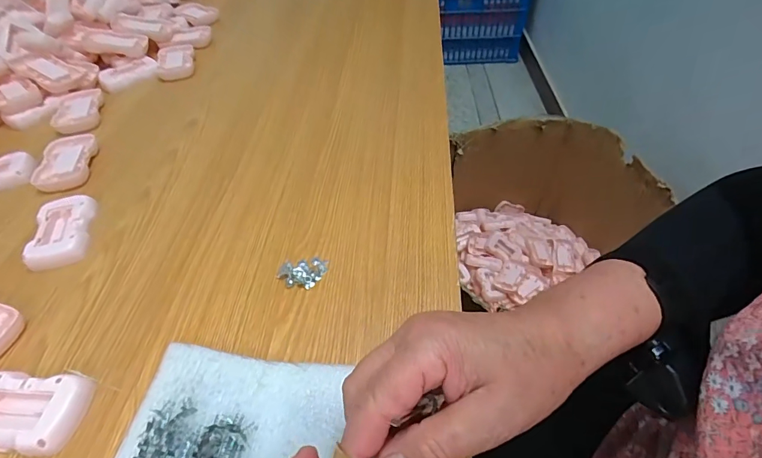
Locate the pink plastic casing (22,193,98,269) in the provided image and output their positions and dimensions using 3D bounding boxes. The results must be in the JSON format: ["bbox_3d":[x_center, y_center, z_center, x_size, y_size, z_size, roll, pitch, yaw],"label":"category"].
[{"bbox_3d":[-0.323,0.002,0.414,0.050,0.017,0.085,-15,50,-9],"label":"pink plastic casing"}]

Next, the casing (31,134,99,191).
[{"bbox_3d":[-0.377,-0.079,0.489,0.057,0.011,0.093,-15,50,-9],"label":"casing"}]

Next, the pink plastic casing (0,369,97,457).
[{"bbox_3d":[-0.259,0.132,0.295,0.084,0.020,0.053,2,49,6],"label":"pink plastic casing"}]

